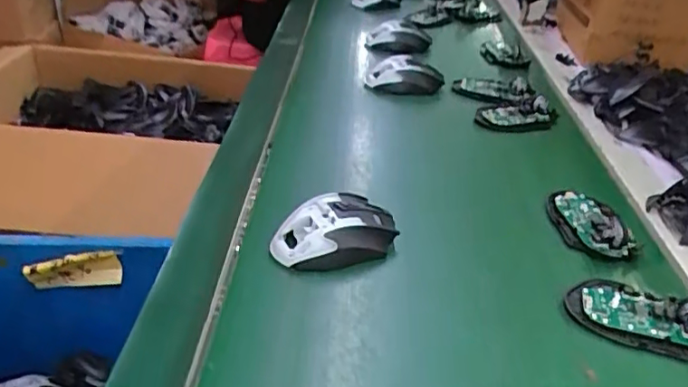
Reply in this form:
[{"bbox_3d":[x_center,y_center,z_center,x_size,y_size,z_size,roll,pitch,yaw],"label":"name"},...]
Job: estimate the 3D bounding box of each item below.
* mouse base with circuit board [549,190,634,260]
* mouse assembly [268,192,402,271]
[{"bbox_3d":[0.243,0.026,0.583,0.054,0.020,0.097,3,33,-2],"label":"mouse base with circuit board"},{"bbox_3d":[-0.006,0.035,0.522,0.107,0.039,0.064,-20,40,-32],"label":"mouse assembly"}]

